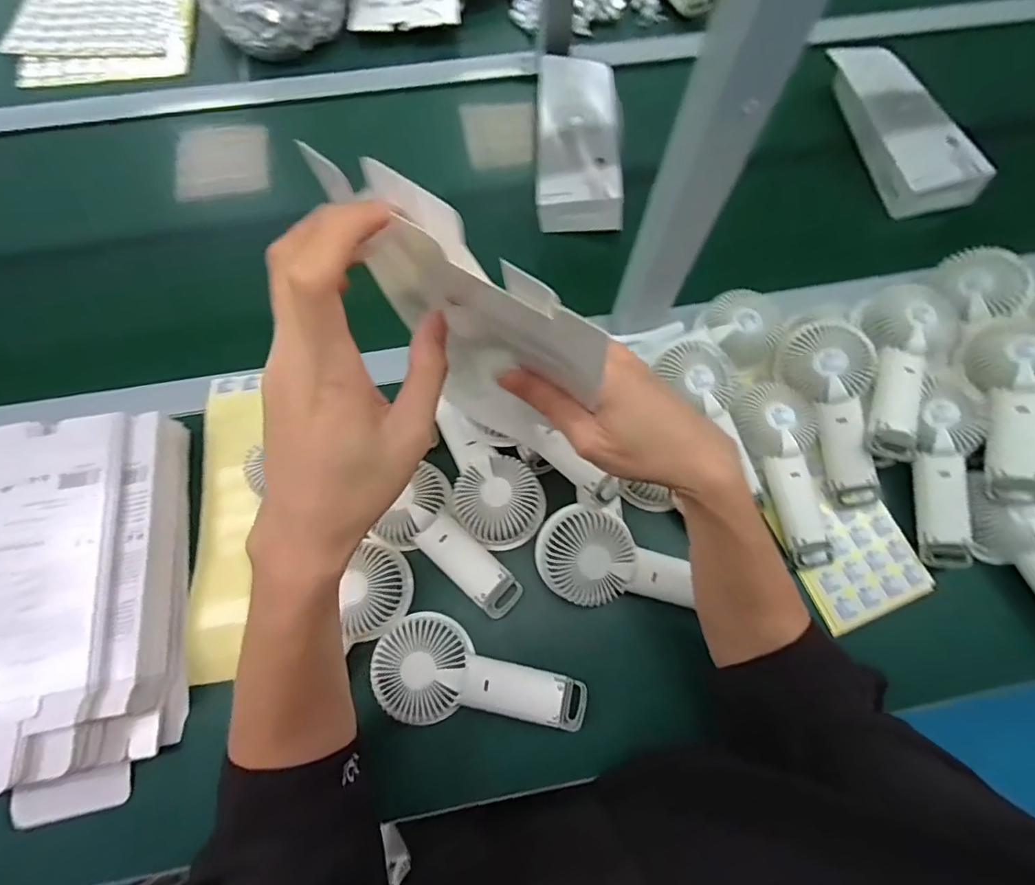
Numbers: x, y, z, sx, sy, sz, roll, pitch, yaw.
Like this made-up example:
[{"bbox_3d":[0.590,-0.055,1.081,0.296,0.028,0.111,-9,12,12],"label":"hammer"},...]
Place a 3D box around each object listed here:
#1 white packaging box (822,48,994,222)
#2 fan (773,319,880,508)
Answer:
[{"bbox_3d":[0.483,-0.413,0.656,0.085,0.060,0.269,-14,72,-5],"label":"white packaging box"},{"bbox_3d":[0.326,-0.030,0.516,0.080,0.057,0.185,-12,86,-5],"label":"fan"}]

